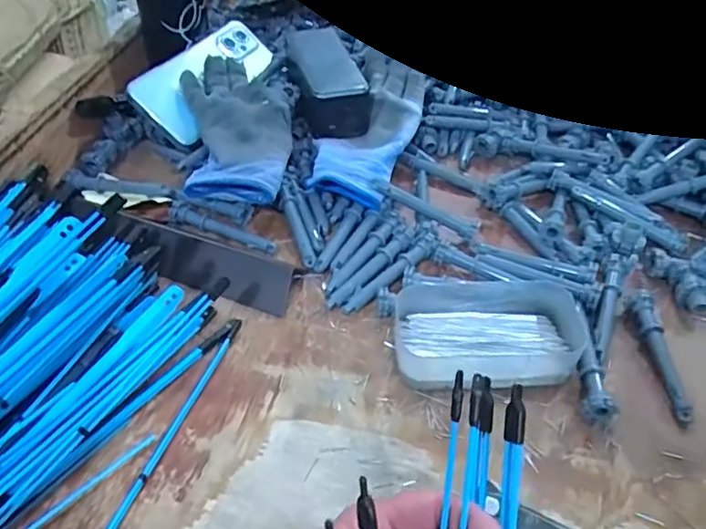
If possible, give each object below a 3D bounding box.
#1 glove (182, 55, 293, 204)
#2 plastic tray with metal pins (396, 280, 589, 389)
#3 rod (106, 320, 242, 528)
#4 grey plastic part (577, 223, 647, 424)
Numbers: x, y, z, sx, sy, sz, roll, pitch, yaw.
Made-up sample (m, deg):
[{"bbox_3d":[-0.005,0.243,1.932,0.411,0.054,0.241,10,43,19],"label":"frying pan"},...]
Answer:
[{"bbox_3d":[-0.098,-0.117,0.498,0.086,0.051,0.173,-7,46,-8],"label":"glove"},{"bbox_3d":[0.092,0.047,0.387,0.122,0.025,0.072,1,45,0],"label":"plastic tray with metal pins"},{"bbox_3d":[-0.124,0.130,0.319,0.007,0.008,0.256,14,47,13],"label":"rod"},{"bbox_3d":[0.181,0.033,0.400,0.025,0.028,0.170,18,48,17],"label":"grey plastic part"}]

